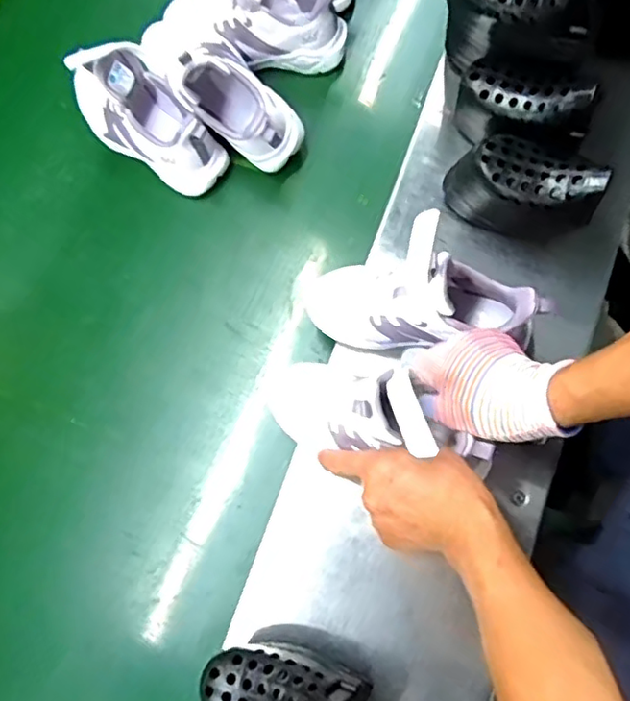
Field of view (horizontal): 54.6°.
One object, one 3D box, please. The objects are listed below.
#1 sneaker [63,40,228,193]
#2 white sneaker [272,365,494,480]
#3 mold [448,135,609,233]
[{"bbox_3d":[-0.182,-0.257,0.649,0.179,0.124,0.081,42,81,9],"label":"sneaker"},{"bbox_3d":[0.045,0.058,0.546,0.085,0.217,0.075,30,75,-37],"label":"white sneaker"},{"bbox_3d":[0.195,-0.156,0.589,0.135,0.109,0.065,23,77,8],"label":"mold"}]

